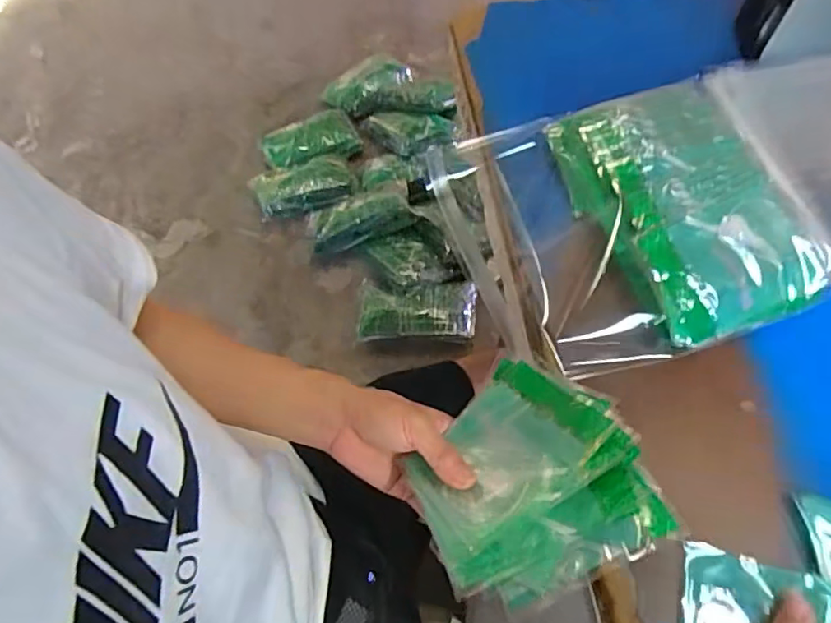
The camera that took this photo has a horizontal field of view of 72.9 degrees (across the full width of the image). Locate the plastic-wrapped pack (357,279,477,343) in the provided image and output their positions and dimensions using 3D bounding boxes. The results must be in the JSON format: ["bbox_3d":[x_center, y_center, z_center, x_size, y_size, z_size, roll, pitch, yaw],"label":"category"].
[{"bbox_3d":[0.003,-0.003,1.337,0.276,0.067,0.155,4,59,4],"label":"plastic-wrapped pack"}]

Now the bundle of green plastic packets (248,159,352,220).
[{"bbox_3d":[-0.316,-0.348,1.573,0.288,0.066,0.175,-10,59,-4],"label":"bundle of green plastic packets"}]

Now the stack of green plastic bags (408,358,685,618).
[{"bbox_3d":[0.078,0.115,0.410,0.154,0.057,0.162,-20,61,-10],"label":"stack of green plastic bags"}]

